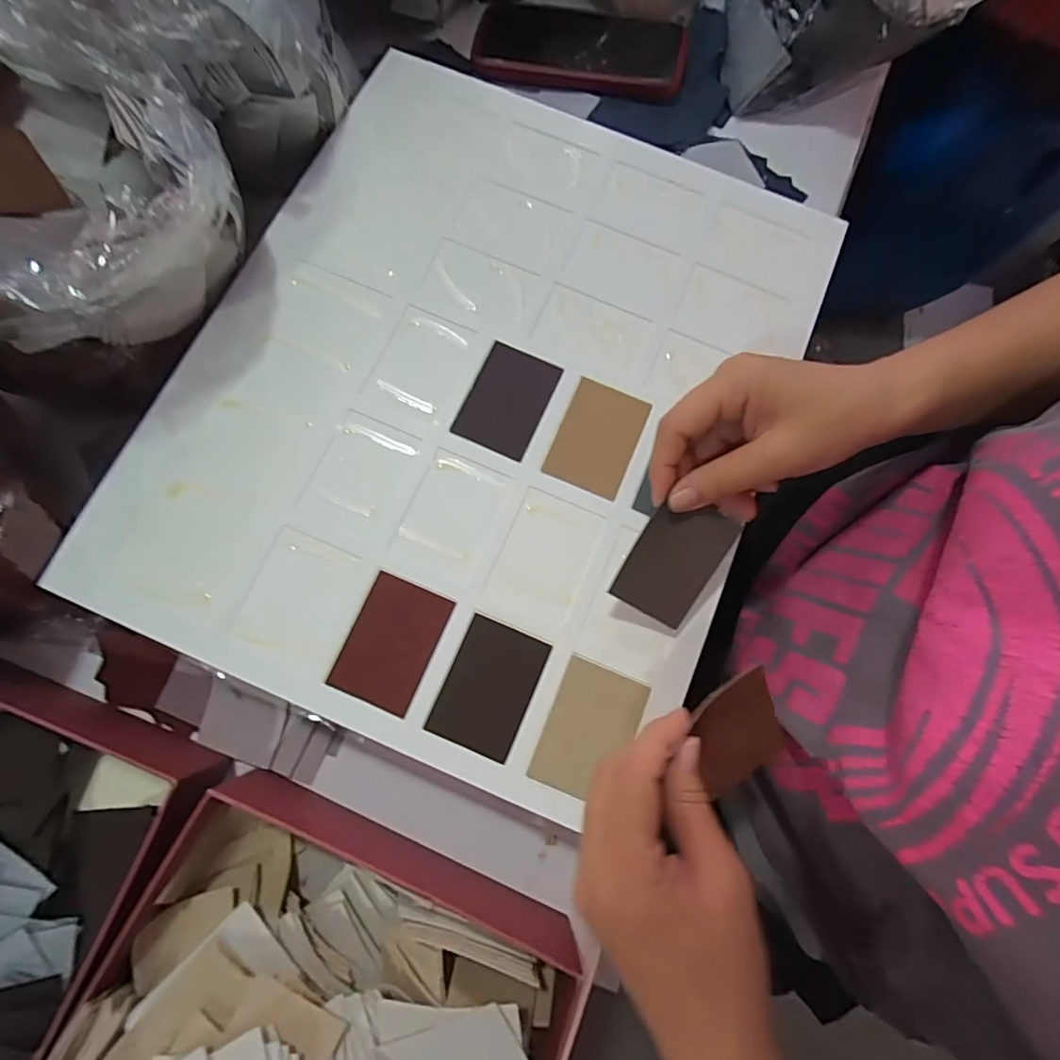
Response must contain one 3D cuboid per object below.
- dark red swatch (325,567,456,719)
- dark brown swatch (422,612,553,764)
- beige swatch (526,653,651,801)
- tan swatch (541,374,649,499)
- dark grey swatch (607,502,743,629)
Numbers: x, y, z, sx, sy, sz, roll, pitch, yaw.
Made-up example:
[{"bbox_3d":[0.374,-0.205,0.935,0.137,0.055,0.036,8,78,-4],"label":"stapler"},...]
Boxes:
[{"bbox_3d":[-0.077,0.062,0.292,0.046,0.004,0.067,23,78,1],"label":"dark red swatch"},{"bbox_3d":[-0.023,0.086,0.292,0.047,0.005,0.067,23,78,1],"label":"dark brown swatch"},{"bbox_3d":[0.033,0.110,0.291,0.048,0.007,0.069,22,78,1],"label":"beige swatch"},{"bbox_3d":[0.042,-0.058,0.326,0.048,0.004,0.068,23,78,1],"label":"tan swatch"},{"bbox_3d":[0.079,0.016,0.286,0.045,0.004,0.066,31,93,-8],"label":"dark grey swatch"}]

